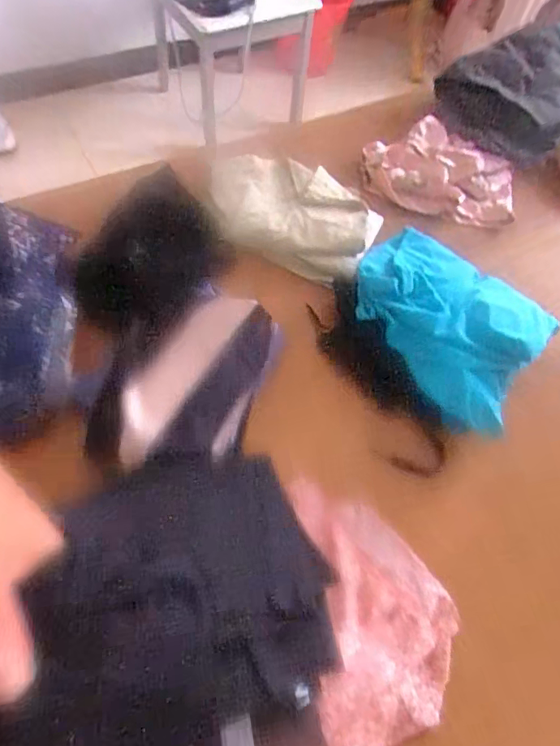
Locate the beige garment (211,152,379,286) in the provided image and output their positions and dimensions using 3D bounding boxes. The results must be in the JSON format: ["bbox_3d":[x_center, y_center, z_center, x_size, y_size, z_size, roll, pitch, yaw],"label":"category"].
[{"bbox_3d":[0.012,-0.278,0.809,0.305,0.045,0.215,22,65,10],"label":"beige garment"}]

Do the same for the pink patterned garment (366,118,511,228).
[{"bbox_3d":[0.301,-0.373,0.909,0.285,0.062,0.201,26,61,10],"label":"pink patterned garment"}]

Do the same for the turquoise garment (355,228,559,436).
[{"bbox_3d":[0.237,-0.085,0.708,0.288,0.095,0.246,39,64,17],"label":"turquoise garment"}]

